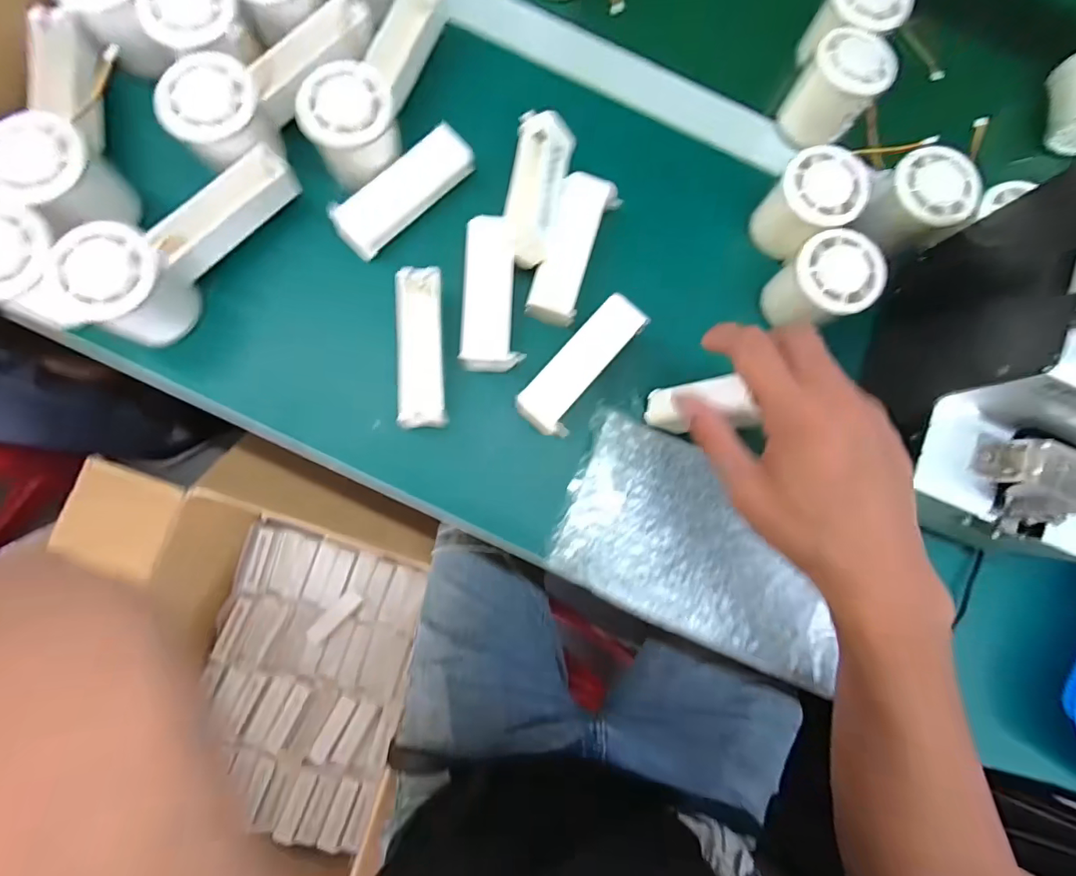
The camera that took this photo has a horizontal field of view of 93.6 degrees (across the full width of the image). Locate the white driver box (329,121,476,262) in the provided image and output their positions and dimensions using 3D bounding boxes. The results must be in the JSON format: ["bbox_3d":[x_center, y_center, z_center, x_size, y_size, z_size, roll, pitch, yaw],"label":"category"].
[{"bbox_3d":[-0.093,-0.172,0.353,0.106,0.021,0.033,-43,86,-8],"label":"white driver box"}]

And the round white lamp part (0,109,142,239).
[{"bbox_3d":[-0.294,-0.158,0.315,0.059,0.051,0.057,1,82,-3],"label":"round white lamp part"}]

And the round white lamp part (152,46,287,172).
[{"bbox_3d":[-0.205,-0.207,0.333,0.059,0.048,0.065,-33,85,-7],"label":"round white lamp part"}]

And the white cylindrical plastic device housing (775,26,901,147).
[{"bbox_3d":[0.222,-0.259,0.383,0.053,0.064,0.056,1,82,-3],"label":"white cylindrical plastic device housing"}]

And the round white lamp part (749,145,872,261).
[{"bbox_3d":[0.192,-0.165,0.366,0.055,0.063,0.060,1,82,-3],"label":"round white lamp part"}]

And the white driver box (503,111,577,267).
[{"bbox_3d":[0.001,-0.174,0.350,0.039,0.020,0.108,7,81,-2],"label":"white driver box"}]

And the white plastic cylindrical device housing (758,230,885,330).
[{"bbox_3d":[0.195,-0.105,0.347,0.062,0.044,0.054,-27,84,-7],"label":"white plastic cylindrical device housing"}]

